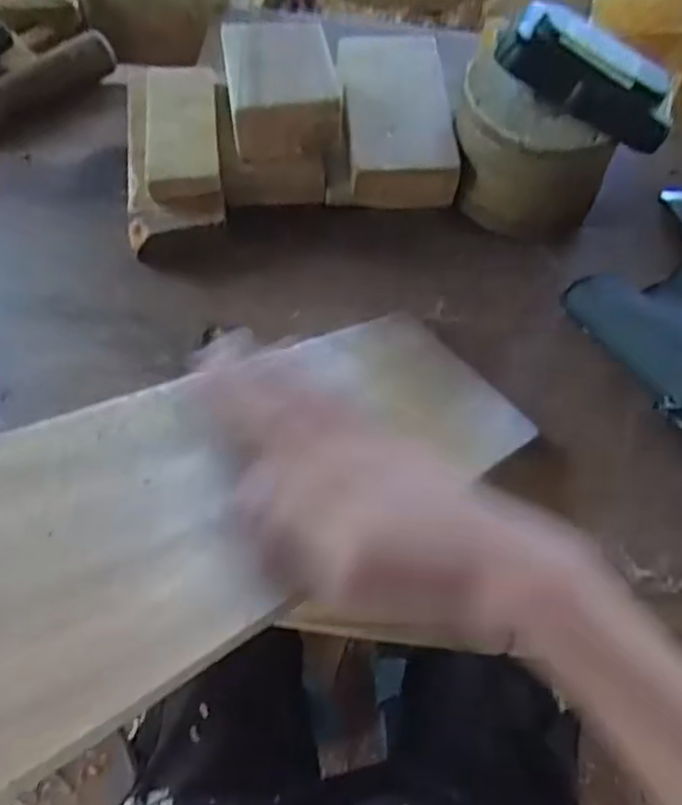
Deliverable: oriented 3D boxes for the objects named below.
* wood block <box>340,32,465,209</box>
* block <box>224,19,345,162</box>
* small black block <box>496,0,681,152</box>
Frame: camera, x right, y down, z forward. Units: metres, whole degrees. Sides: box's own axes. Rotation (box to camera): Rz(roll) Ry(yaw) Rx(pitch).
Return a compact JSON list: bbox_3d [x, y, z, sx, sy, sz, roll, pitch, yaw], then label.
[{"bbox_3d":[0.036,-0.191,0.469,0.066,0.028,0.144,-1,64,-6],"label":"wood block"},{"bbox_3d":[-0.038,-0.191,0.431,0.066,0.041,0.079,-7,64,-9],"label":"block"},{"bbox_3d":[0.143,-0.186,0.406,0.104,0.035,0.035,30,64,-3],"label":"small black block"}]

